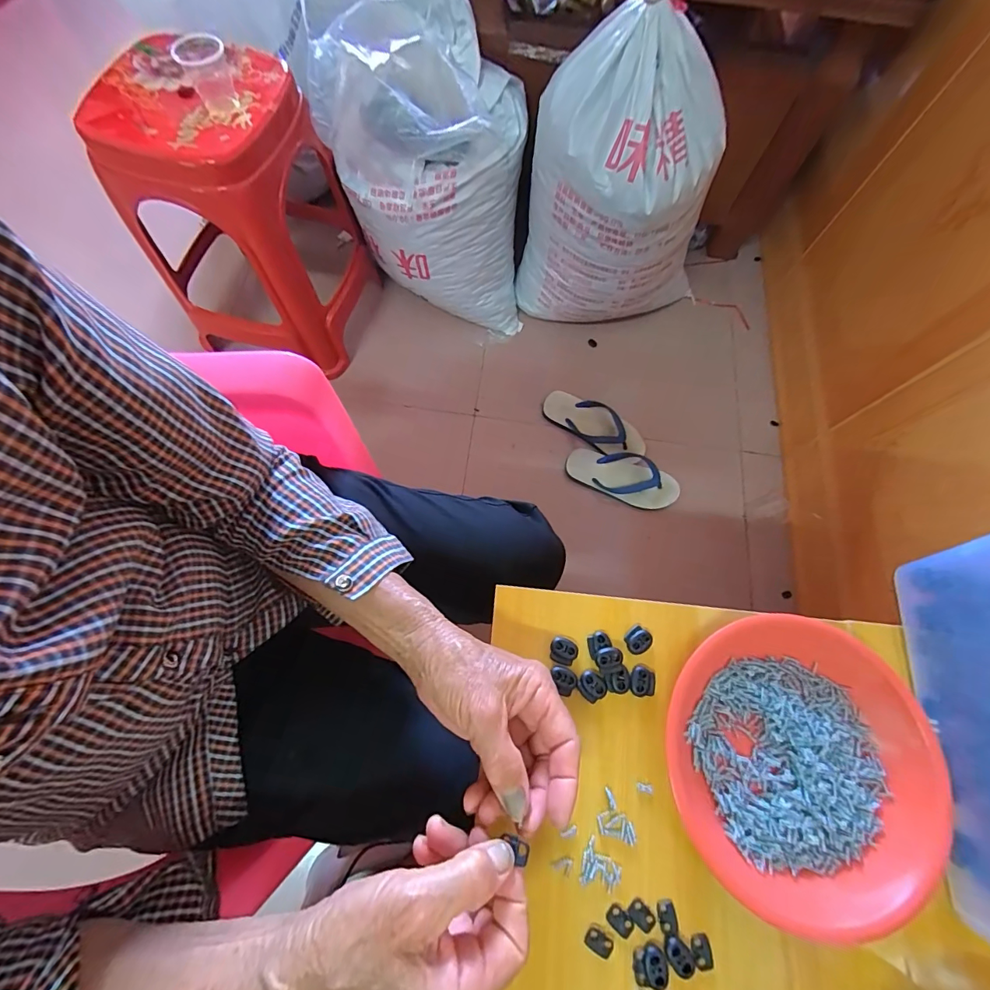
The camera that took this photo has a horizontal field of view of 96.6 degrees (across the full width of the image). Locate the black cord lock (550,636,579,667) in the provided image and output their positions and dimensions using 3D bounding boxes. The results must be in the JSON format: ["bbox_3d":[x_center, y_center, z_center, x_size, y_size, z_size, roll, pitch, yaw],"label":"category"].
[{"bbox_3d":[0.054,0.123,0.347,0.022,0.006,0.019,18,71,4],"label":"black cord lock"}]

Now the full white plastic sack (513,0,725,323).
[{"bbox_3d":[0.257,-0.588,0.791,0.323,0.615,0.286,35,73,9],"label":"full white plastic sack"}]

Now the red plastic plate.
[{"bbox_3d":[0.219,0.191,0.321,0.188,0.025,0.185,1,71,-2],"label":"red plastic plate"}]

